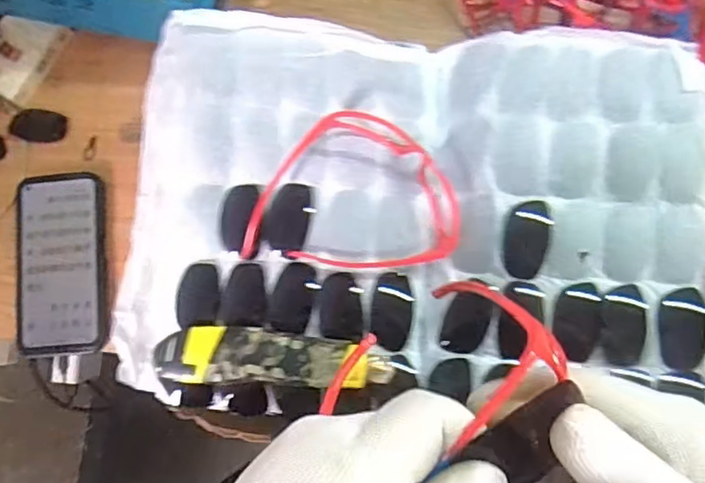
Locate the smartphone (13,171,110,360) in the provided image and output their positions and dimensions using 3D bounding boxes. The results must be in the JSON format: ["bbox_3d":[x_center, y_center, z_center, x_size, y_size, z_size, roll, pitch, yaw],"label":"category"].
[{"bbox_3d":[-0.263,0.019,0.566,0.082,0.017,0.162,-4,82,5],"label":"smartphone"}]

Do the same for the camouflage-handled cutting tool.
[{"bbox_3d":[-0.054,0.079,0.428,0.159,0.021,0.037,1,83,5],"label":"camouflage-handled cutting tool"}]

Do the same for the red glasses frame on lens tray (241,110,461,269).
[{"bbox_3d":[0.003,-0.035,0.442,0.148,0.040,0.105,6,83,6],"label":"red glasses frame on lens tray"}]

